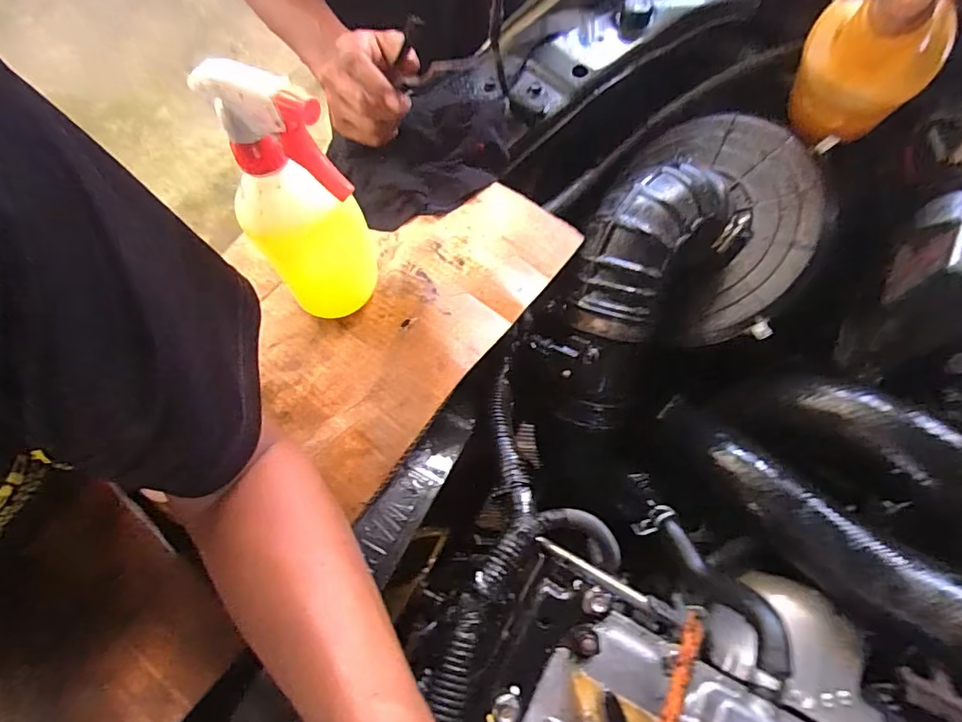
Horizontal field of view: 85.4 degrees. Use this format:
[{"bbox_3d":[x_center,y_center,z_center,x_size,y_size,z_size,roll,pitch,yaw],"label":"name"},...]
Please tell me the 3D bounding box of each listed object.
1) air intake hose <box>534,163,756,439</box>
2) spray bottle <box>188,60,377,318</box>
[{"bbox_3d":[0.138,-0.079,0.453,0.115,0.086,0.233,36,74,14],"label":"air intake hose"},{"bbox_3d":[-0.122,-0.098,0.349,0.069,0.208,0.082,-36,72,-11],"label":"spray bottle"}]

